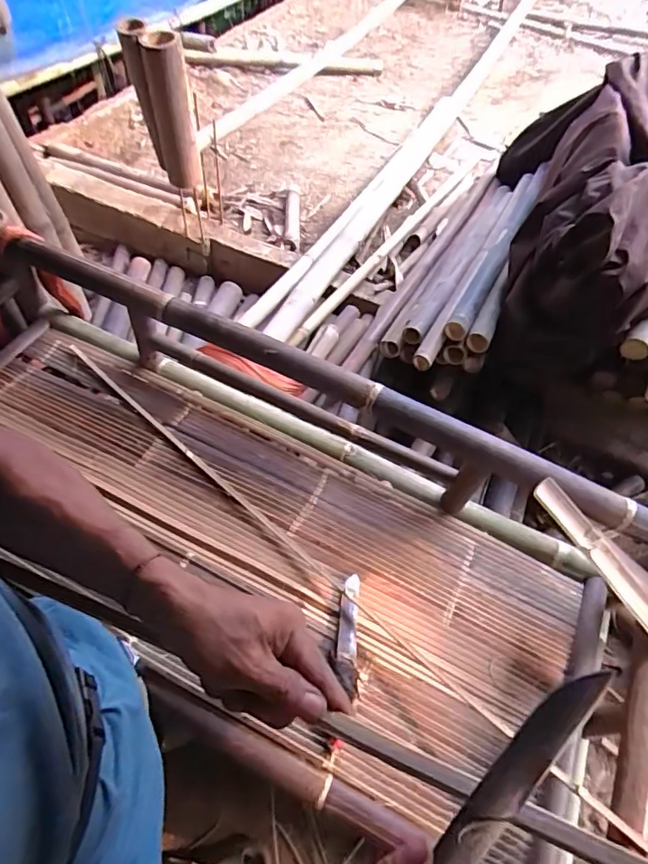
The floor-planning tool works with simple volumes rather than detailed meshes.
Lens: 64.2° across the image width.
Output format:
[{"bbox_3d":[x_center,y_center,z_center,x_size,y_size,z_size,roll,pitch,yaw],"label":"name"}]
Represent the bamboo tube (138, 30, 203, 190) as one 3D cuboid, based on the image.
[{"bbox_3d":[-0.414,-0.868,1.435,0.097,0.371,0.100,-18,59,-17],"label":"bamboo tube"}]

